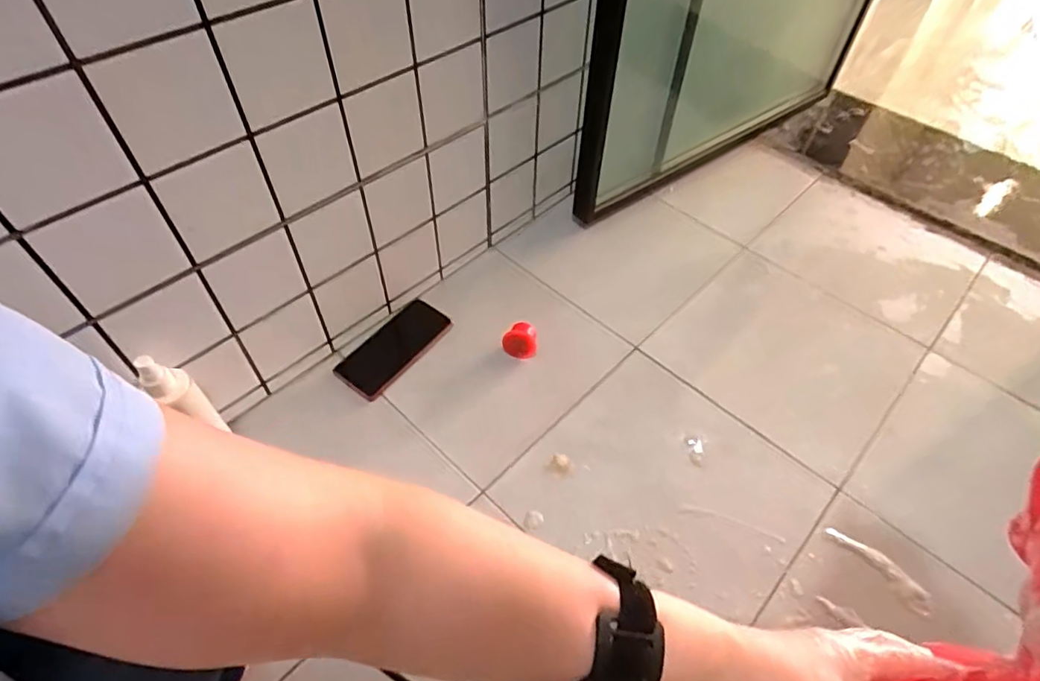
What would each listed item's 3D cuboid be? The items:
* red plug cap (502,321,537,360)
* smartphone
[{"bbox_3d":[0.000,0.000,0.767,0.045,0.029,0.042,1,52,-2],"label":"red plug cap"},{"bbox_3d":[-0.172,0.009,0.764,0.076,0.016,0.157,33,58,21],"label":"smartphone"}]

